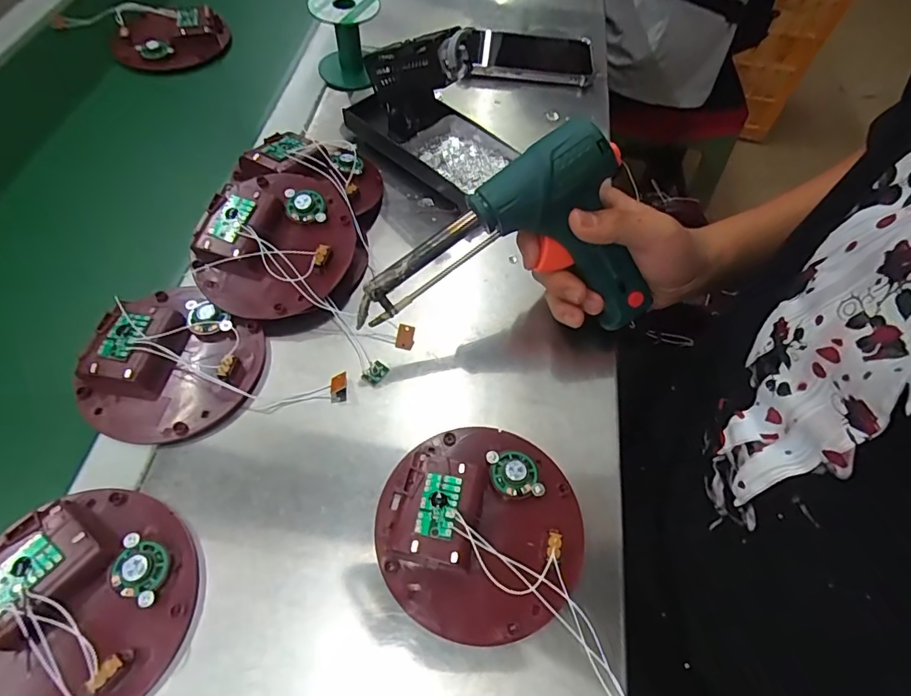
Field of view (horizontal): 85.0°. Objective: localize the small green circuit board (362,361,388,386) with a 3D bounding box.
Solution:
[{"bbox_3d":[-0.057,0.018,0.353,0.013,0.007,0.016,32,62,15],"label":"small green circuit board"}]

